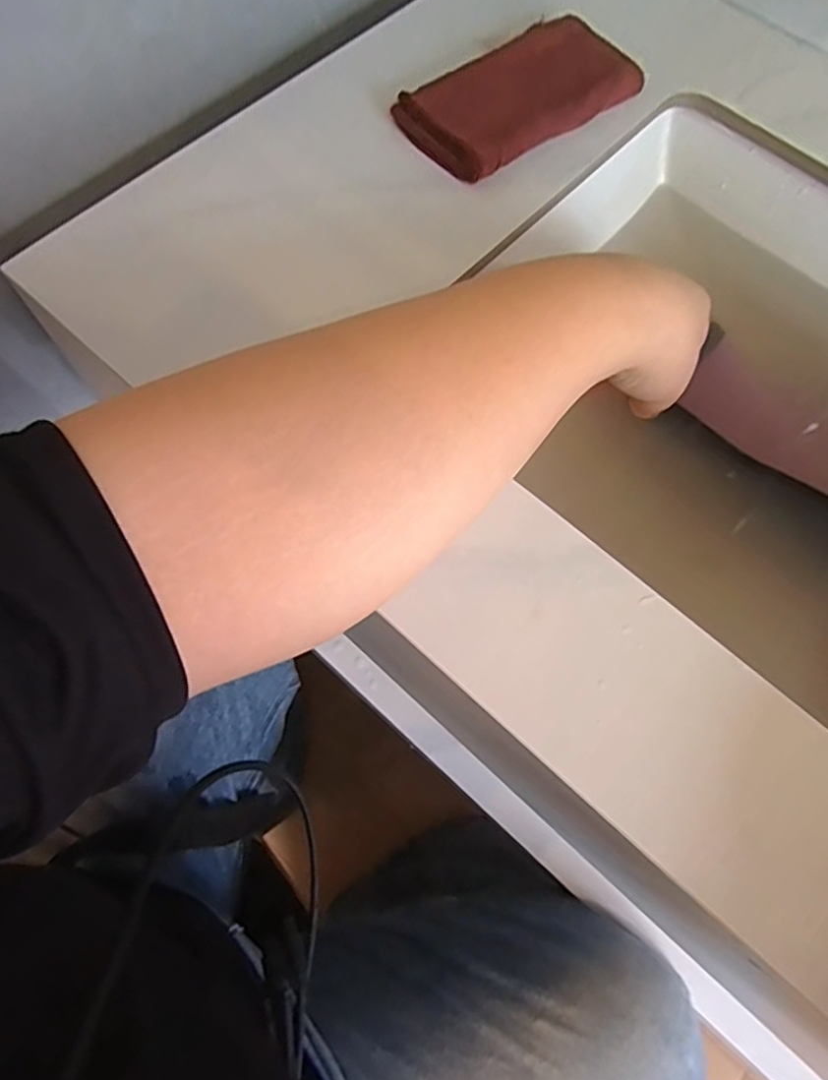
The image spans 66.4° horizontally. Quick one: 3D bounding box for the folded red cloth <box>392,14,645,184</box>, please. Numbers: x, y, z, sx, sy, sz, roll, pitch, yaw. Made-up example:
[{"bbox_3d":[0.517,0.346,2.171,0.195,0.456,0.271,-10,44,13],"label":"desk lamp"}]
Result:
[{"bbox_3d":[0.063,-0.270,0.384,0.141,0.020,0.074,-37,74,-15],"label":"folded red cloth"}]

